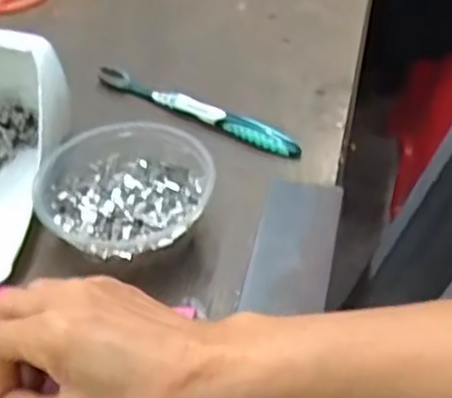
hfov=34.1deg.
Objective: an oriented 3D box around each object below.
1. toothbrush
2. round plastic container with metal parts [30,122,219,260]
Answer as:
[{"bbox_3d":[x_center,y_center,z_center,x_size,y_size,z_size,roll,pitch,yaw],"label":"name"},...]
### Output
[{"bbox_3d":[-0.025,-0.071,0.559,0.182,0.015,0.010,24,50,27],"label":"toothbrush"},{"bbox_3d":[-0.061,0.004,0.457,0.103,0.051,0.101,-3,43,2],"label":"round plastic container with metal parts"}]

